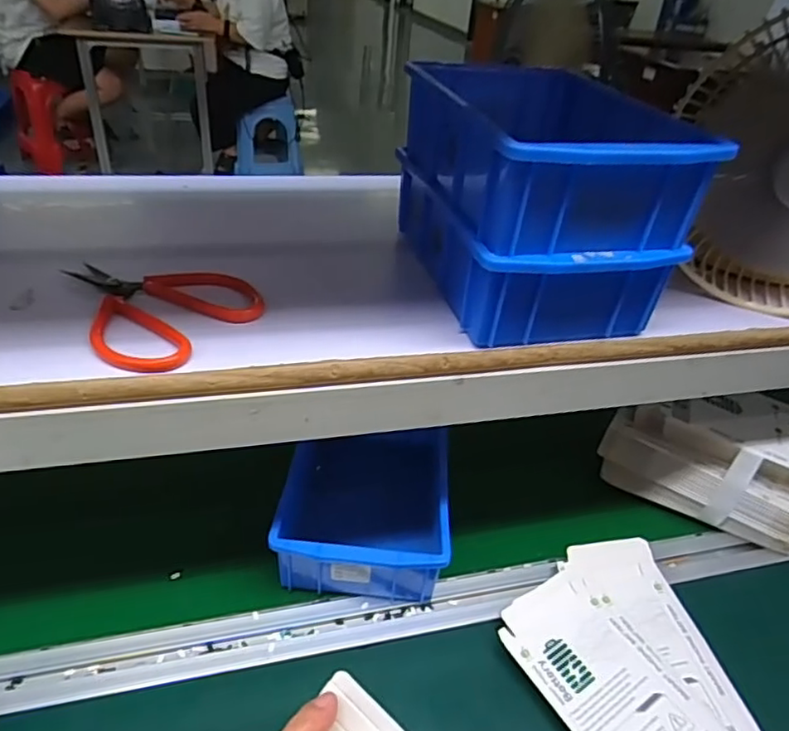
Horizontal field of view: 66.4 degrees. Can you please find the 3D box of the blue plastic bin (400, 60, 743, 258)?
[{"bbox_3d":[0.096,-0.138,0.382,0.135,0.060,0.195,-6,37,-15],"label":"blue plastic bin"}]

